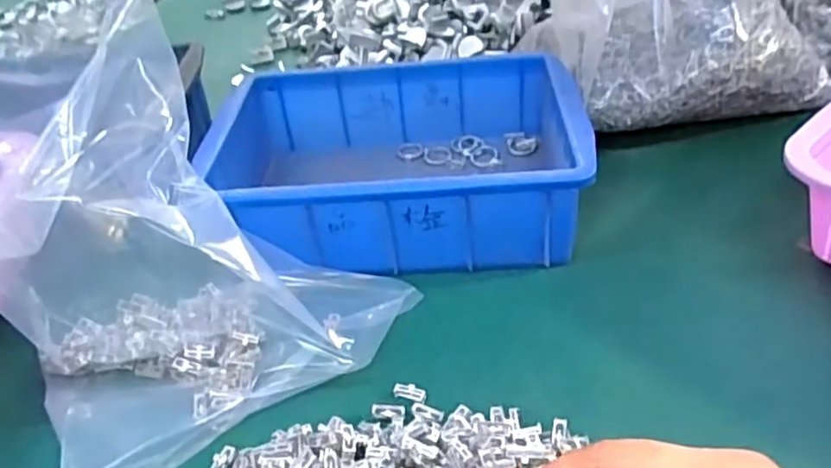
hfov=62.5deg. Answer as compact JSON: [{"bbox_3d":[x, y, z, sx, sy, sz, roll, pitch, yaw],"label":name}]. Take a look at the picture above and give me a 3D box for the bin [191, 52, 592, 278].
[{"bbox_3d":[-0.011,-0.052,0.472,0.232,0.066,0.171,-4,39,3],"label":"bin"}]

